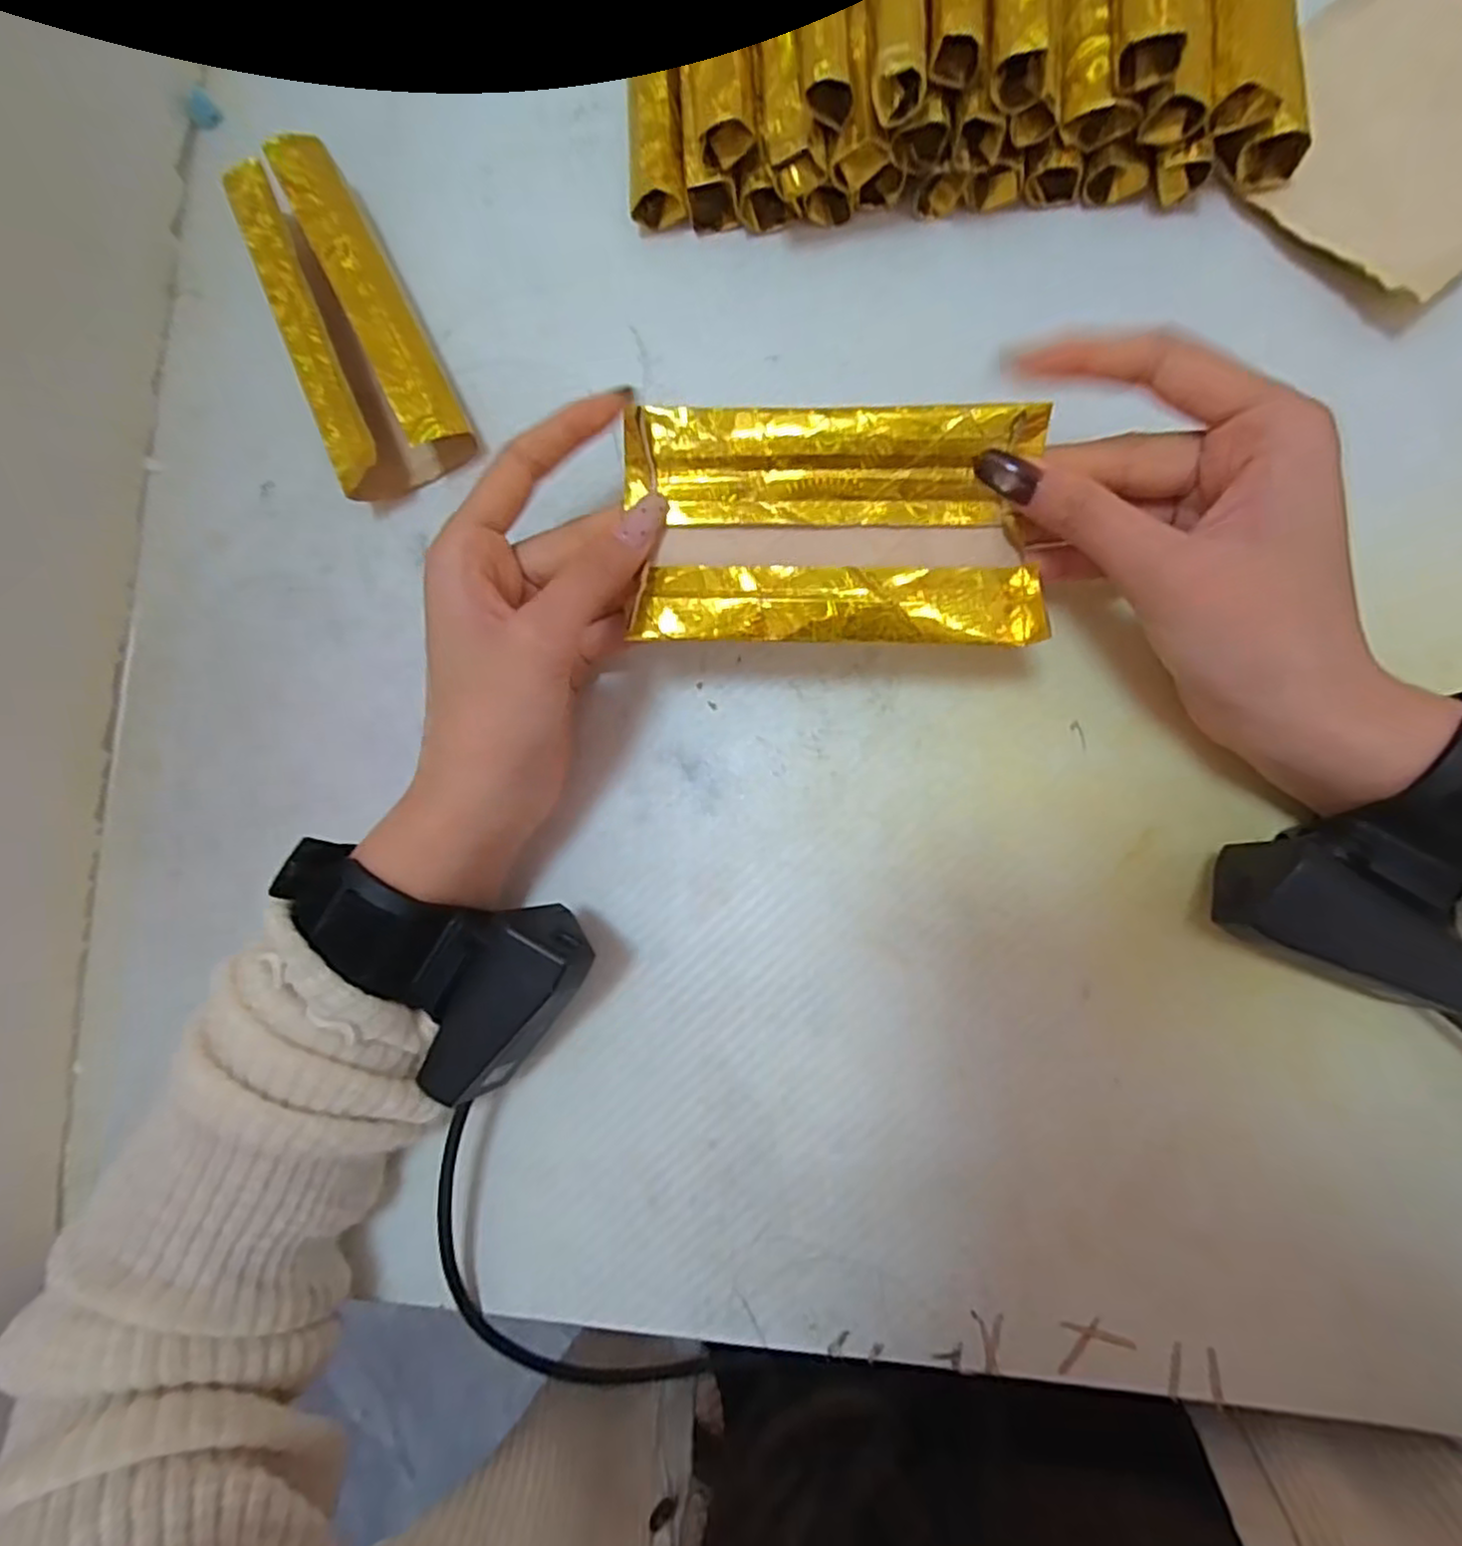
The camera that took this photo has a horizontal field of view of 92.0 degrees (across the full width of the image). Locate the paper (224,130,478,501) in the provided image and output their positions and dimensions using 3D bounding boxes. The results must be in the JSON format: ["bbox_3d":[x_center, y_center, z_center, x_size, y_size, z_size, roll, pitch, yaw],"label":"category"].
[{"bbox_3d":[-0.162,-0.192,0.299,0.053,0.031,0.150,-26,82,5],"label":"paper"}]

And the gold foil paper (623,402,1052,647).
[{"bbox_3d":[0.032,-0.078,0.226,0.127,0.024,0.068,2,85,8],"label":"gold foil paper"}]

